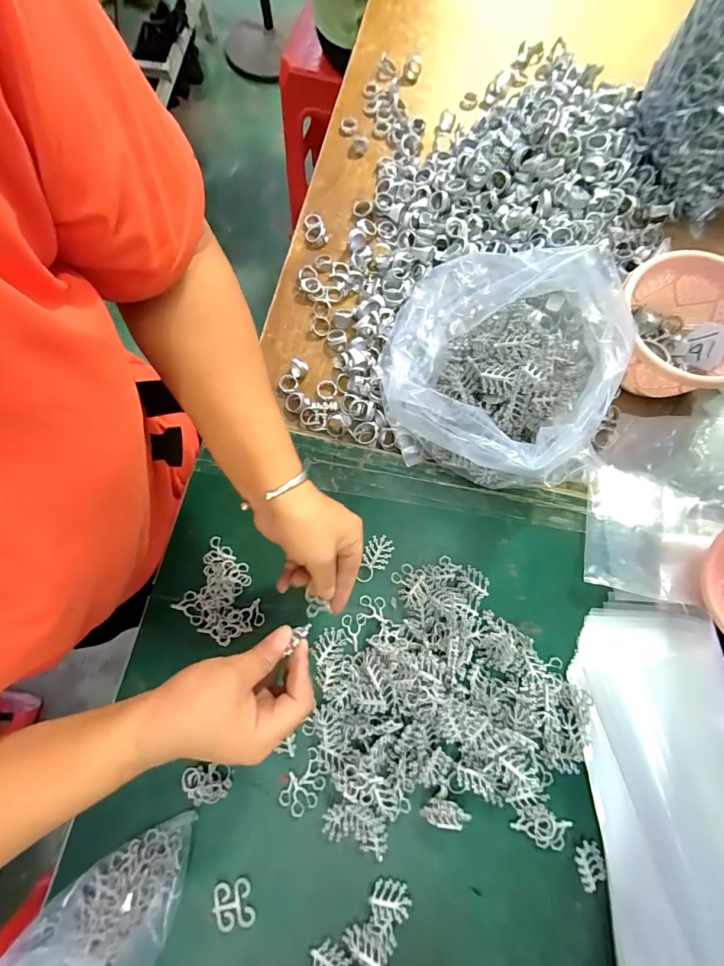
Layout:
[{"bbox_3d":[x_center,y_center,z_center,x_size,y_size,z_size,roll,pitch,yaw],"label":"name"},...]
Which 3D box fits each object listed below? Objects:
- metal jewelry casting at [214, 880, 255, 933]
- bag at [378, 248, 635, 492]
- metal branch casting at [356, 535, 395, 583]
[{"bbox_3d":[-0.115,0.378,0.341,0.034,0.004,0.034,-13,79,-1],"label":"metal jewelry casting"},{"bbox_3d":[0.118,-0.093,0.362,0.185,0.148,0.193,-13,79,-2],"label":"bag"},{"bbox_3d":[0.013,0.080,0.400,0.027,0.006,0.051,26,81,6],"label":"metal branch casting"}]

